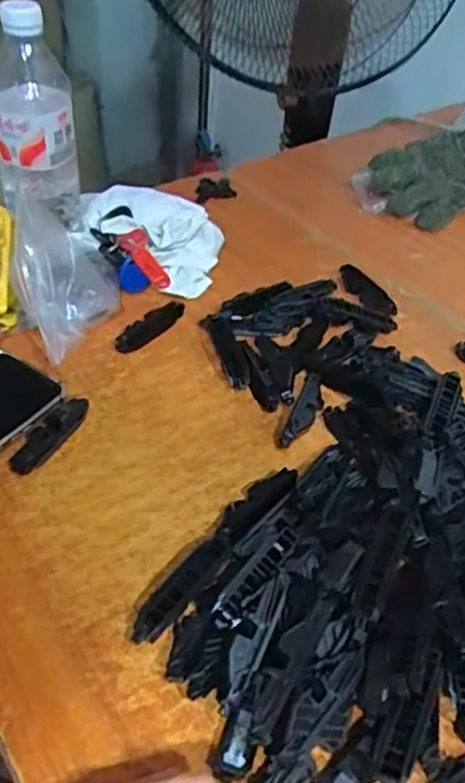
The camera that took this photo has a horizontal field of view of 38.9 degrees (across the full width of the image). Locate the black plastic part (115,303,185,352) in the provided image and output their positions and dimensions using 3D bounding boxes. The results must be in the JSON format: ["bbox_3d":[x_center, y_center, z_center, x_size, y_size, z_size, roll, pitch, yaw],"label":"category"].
[{"bbox_3d":[-0.074,-0.060,0.587,0.027,0.007,0.084,26,48,21],"label":"black plastic part"}]

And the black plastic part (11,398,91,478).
[{"bbox_3d":[-0.134,0.030,0.489,0.021,0.017,0.078,25,48,21],"label":"black plastic part"}]

